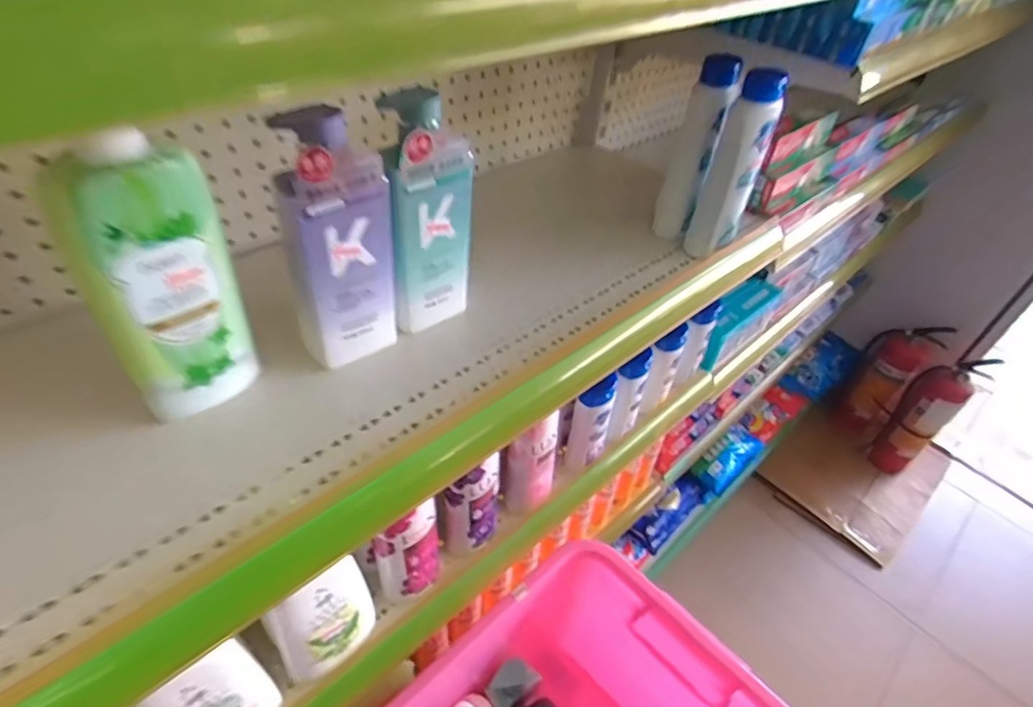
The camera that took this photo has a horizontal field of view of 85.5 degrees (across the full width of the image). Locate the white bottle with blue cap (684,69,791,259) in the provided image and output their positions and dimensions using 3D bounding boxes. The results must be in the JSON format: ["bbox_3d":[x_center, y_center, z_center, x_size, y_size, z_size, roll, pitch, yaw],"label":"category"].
[{"bbox_3d":[0.250,-0.212,0.637,0.055,0.194,0.066,23,45,16],"label":"white bottle with blue cap"}]

